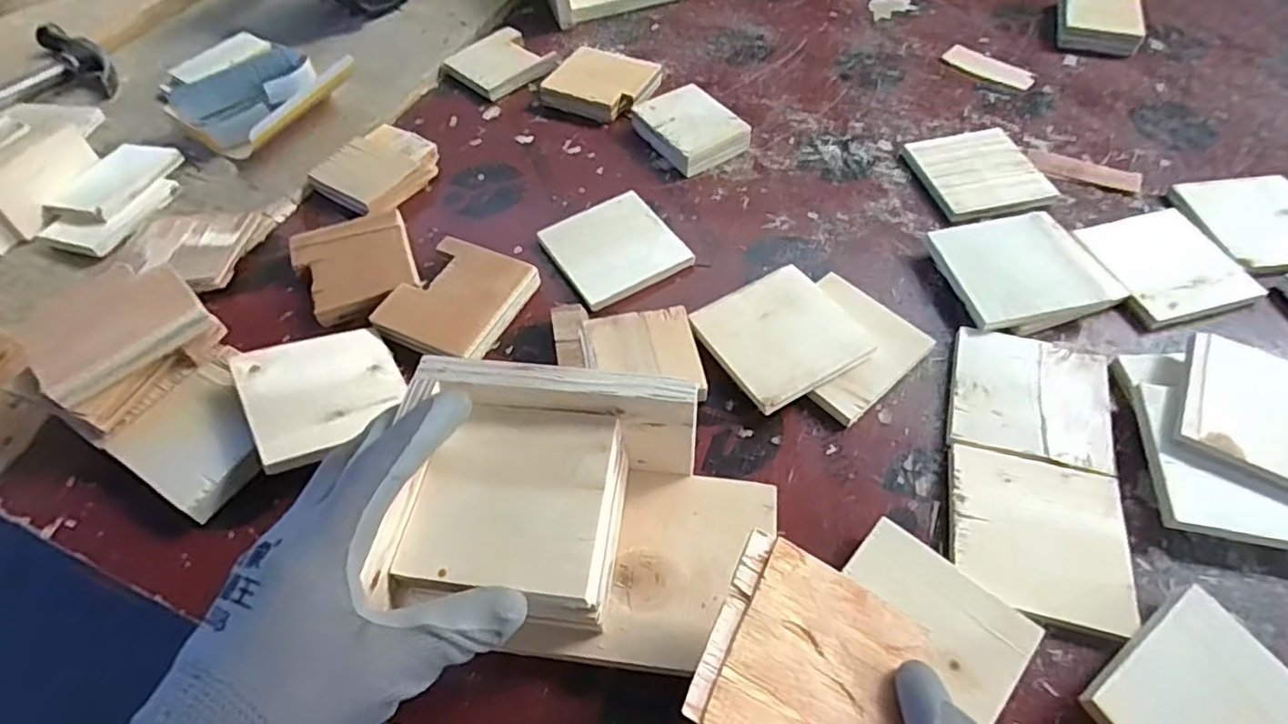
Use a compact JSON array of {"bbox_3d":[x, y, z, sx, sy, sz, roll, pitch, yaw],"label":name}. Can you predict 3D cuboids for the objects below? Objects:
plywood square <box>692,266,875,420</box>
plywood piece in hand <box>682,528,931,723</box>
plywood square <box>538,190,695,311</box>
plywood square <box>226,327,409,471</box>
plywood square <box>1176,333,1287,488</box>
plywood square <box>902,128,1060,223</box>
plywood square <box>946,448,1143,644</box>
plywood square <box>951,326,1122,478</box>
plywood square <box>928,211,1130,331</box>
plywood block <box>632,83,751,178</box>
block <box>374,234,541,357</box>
[{"bbox_3d":[0.090,-0.019,0.419,0.089,0.004,0.089,-28,59,-13],"label":"plywood square"},{"bbox_3d":[0.070,0.123,0.256,0.087,0.004,0.085,30,49,5],"label":"plywood piece in hand"},{"bbox_3d":[-0.024,-0.087,0.490,0.088,0.013,0.093,-29,60,-16],"label":"plywood square"},{"bbox_3d":[-0.201,0.018,0.399,0.090,0.007,0.095,-15,55,-35],"label":"plywood square"},{"bbox_3d":[0.363,0.030,0.364,0.091,0.009,0.091,28,60,22],"label":"plywood square"},{"bbox_3d":[0.273,-0.156,0.519,0.090,0.012,0.097,-14,57,-6],"label":"plywood square"},{"bbox_3d":[0.217,0.094,0.345,0.089,0.004,0.090,11,58,10],"label":"plywood square"},{"bbox_3d":[0.242,0.024,0.399,0.092,0.013,0.087,13,58,11],"label":"plywood square"},{"bbox_3d":[0.269,-0.069,0.448,0.109,0.015,0.089,-15,57,-7],"label":"plywood square"},{"bbox_3d":[0.041,-0.208,0.561,0.070,0.024,0.087,-27,59,-15],"label":"plywood block"},{"bbox_3d":[-0.135,-0.045,0.451,0.084,0.016,0.090,20,60,15],"label":"block"}]

